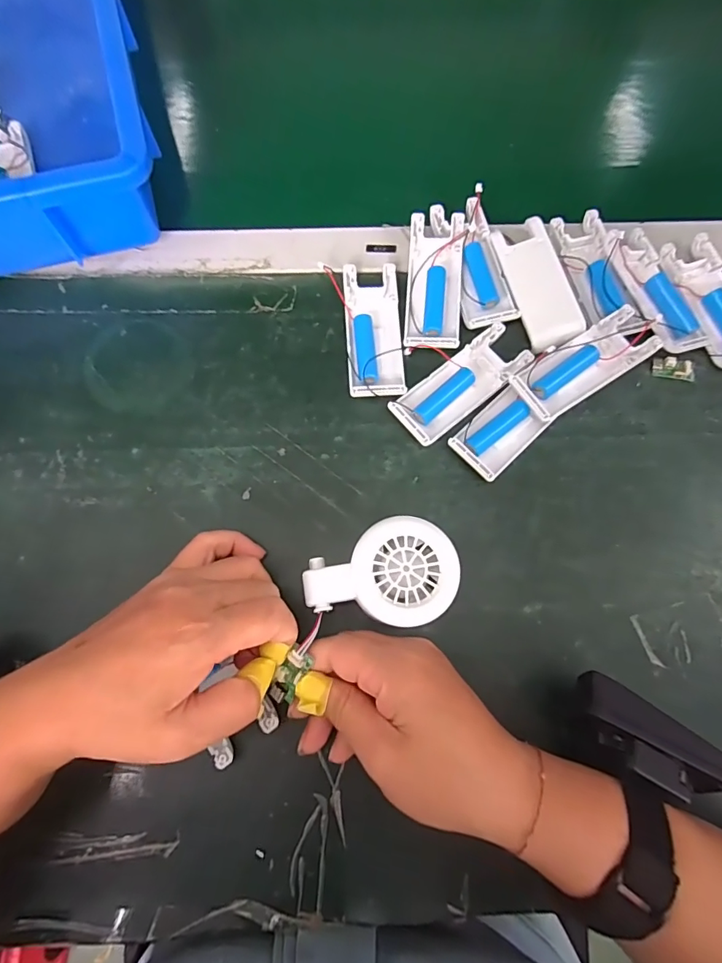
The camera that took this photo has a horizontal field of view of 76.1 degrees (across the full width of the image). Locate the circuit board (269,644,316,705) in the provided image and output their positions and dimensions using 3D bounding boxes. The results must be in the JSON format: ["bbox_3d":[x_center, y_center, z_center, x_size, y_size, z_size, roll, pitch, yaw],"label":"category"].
[{"bbox_3d":[-0.038,0.105,0.251,0.012,0.006,0.033,28,101,5],"label":"circuit board"}]

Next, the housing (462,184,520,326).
[{"bbox_3d":[0.092,-0.166,0.347,0.039,0.017,0.107,-4,76,-2],"label":"housing"}]

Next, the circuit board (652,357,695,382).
[{"bbox_3d":[0.230,-0.083,0.339,0.030,0.004,0.016,9,76,1],"label":"circuit board"}]

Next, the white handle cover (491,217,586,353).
[{"bbox_3d":[0.130,-0.146,0.338,0.039,0.011,0.098,-17,77,-6],"label":"white handle cover"}]

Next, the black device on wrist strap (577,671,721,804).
[{"bbox_3d":[0.144,0.129,0.231,0.072,0.024,0.034,30,76,7],"label":"black device on wrist strap"}]

